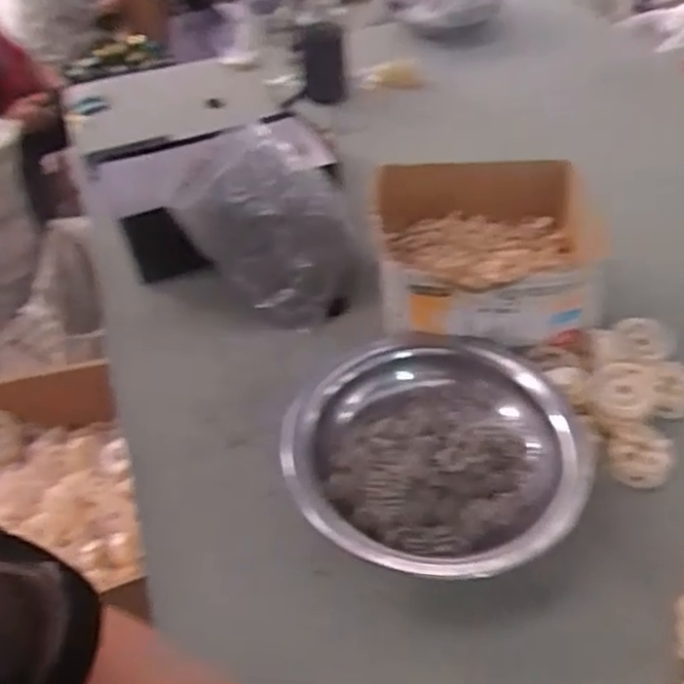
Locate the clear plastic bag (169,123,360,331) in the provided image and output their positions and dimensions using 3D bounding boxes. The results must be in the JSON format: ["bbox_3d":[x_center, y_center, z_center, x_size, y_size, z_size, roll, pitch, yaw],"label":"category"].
[{"bbox_3d":[-0.091,-0.158,0.990,0.193,0.212,0.172,23,51,25],"label":"clear plastic bag"}]

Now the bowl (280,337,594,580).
[{"bbox_3d":[0.101,0.107,0.773,0.294,0.068,0.295,-2,45,2],"label":"bowl"}]

